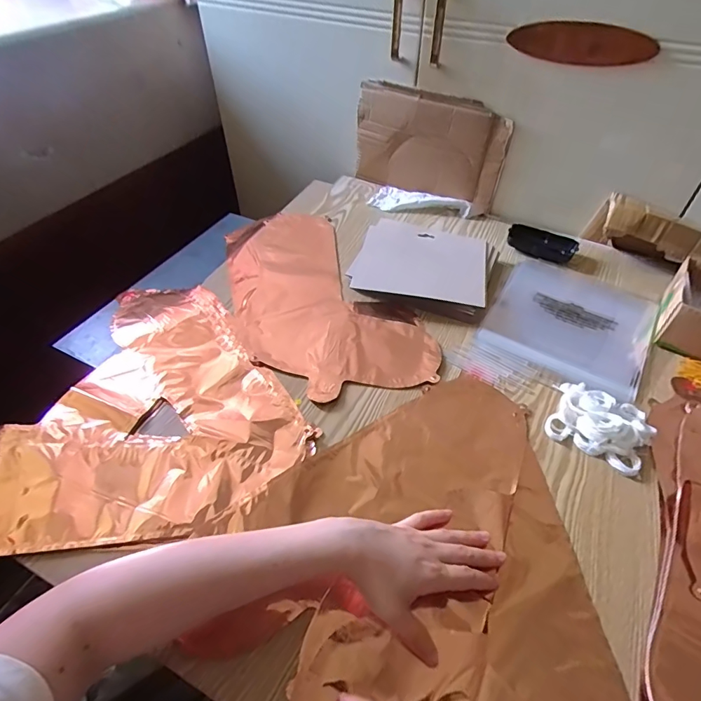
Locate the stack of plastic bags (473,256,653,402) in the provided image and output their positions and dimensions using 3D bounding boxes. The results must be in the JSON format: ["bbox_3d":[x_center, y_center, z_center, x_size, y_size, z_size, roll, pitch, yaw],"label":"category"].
[{"bbox_3d":[0.313,-0.048,0.614,0.206,0.009,0.229,28,53,23],"label":"stack of plastic bags"}]

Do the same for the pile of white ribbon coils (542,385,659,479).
[{"bbox_3d":[0.284,0.079,0.487,0.099,0.025,0.086,27,53,22],"label":"pile of white ribbon coils"}]

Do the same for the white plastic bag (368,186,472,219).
[{"bbox_3d":[0.126,-0.274,0.802,0.178,0.023,0.067,22,51,18],"label":"white plastic bag"}]

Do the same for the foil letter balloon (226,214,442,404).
[{"bbox_3d":[-0.066,-0.085,0.656,0.225,0.019,0.434,-21,51,-18],"label":"foil letter balloon"}]

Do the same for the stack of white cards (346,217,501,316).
[{"bbox_3d":[0.111,-0.133,0.671,0.206,0.031,0.179,15,49,12],"label":"stack of white cards"}]

